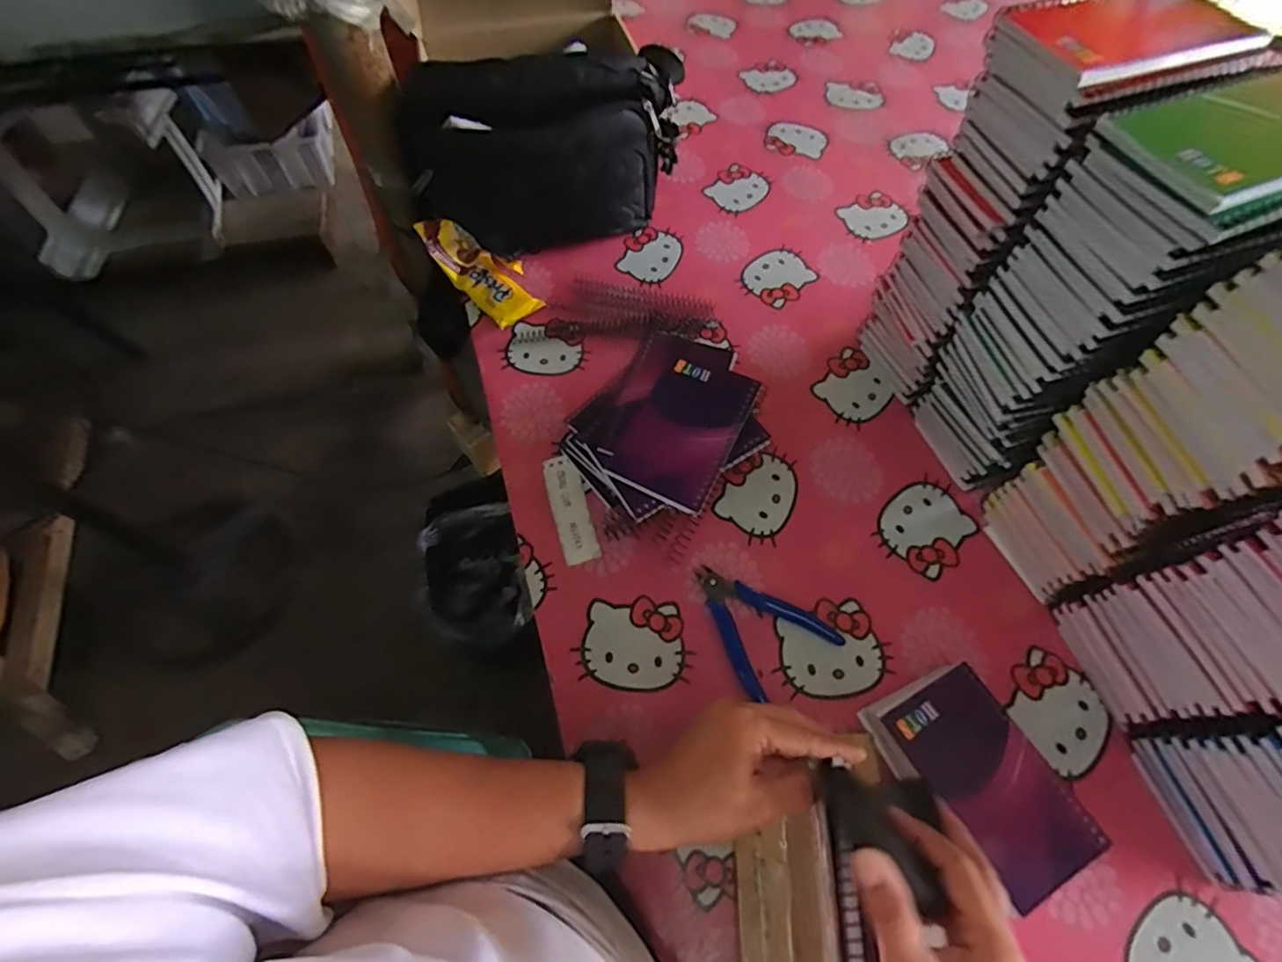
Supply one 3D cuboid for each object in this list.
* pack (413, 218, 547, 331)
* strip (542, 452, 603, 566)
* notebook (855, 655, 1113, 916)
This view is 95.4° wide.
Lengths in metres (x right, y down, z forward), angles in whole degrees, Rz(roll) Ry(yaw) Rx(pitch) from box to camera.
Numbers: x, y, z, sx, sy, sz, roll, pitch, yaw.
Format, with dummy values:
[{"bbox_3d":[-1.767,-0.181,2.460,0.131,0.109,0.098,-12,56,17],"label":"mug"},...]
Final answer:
[{"bbox_3d":[-0.169,-0.230,0.633,0.143,0.042,0.066,44,70,4],"label":"pack"},{"bbox_3d":[-0.065,0.025,0.526,0.031,0.004,0.108,-17,62,-7],"label":"strip"},{"bbox_3d":[0.231,0.204,0.404,0.081,0.034,0.135,-27,64,-12],"label":"notebook"}]

